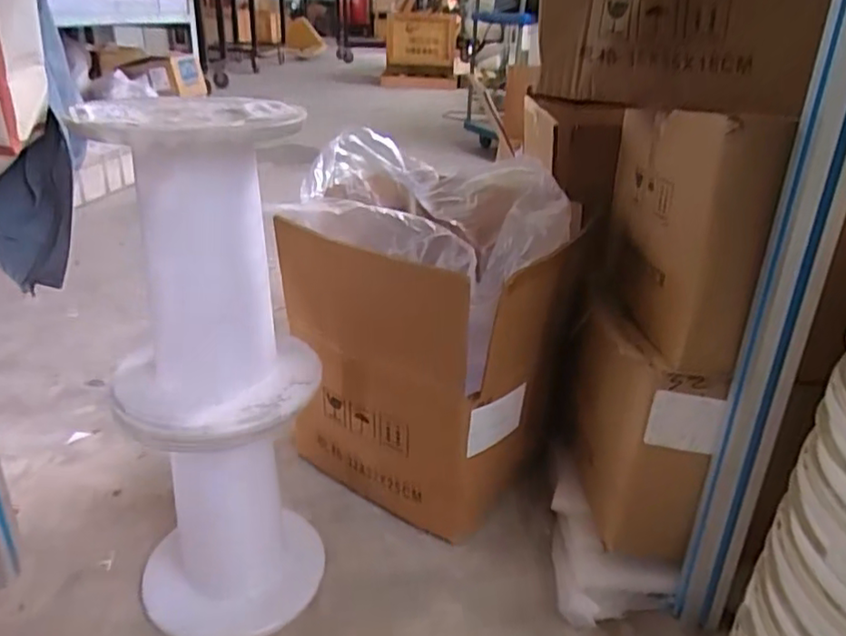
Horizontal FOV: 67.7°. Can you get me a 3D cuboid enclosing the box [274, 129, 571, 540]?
[{"bbox_3d":[0.005,0.021,0.932,0.358,0.447,0.315,19,31,30],"label":"box"}]

